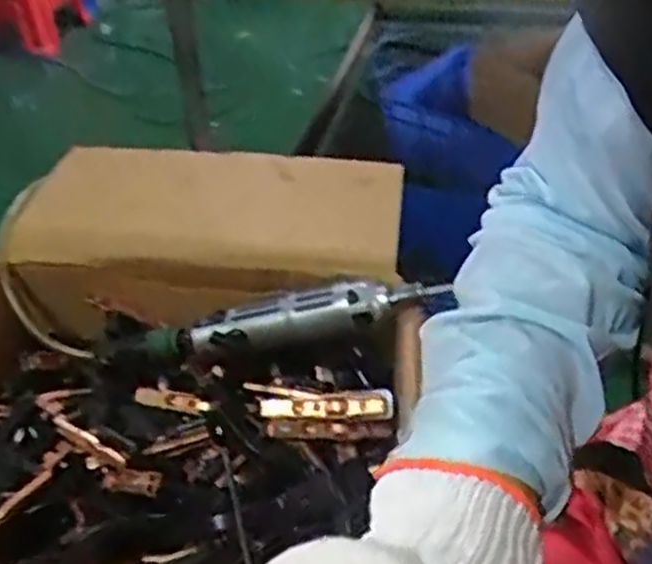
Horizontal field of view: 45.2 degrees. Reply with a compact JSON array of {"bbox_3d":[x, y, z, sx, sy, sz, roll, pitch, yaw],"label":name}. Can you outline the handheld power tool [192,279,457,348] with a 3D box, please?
[{"bbox_3d":[-0.011,0.025,0.598,0.194,0.038,0.030,-12,33,11],"label":"handheld power tool"}]

